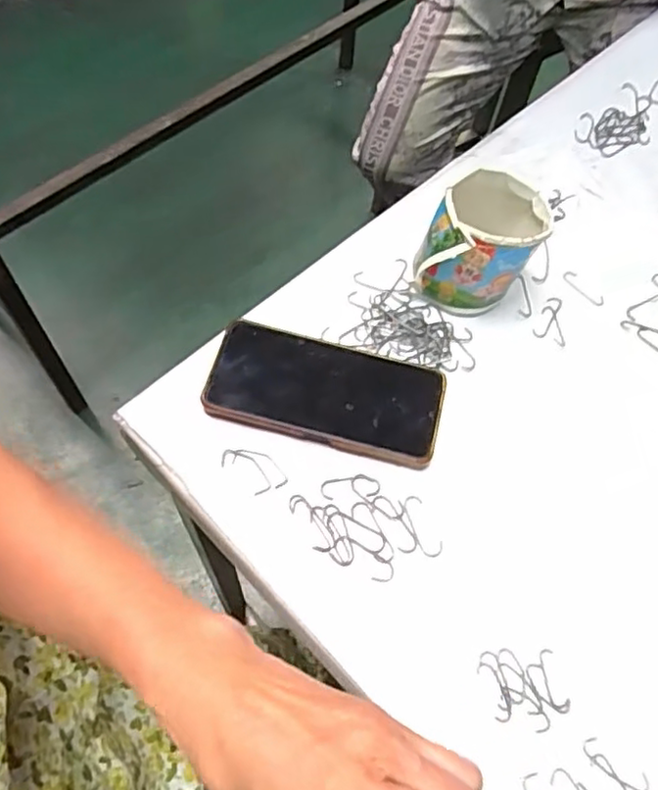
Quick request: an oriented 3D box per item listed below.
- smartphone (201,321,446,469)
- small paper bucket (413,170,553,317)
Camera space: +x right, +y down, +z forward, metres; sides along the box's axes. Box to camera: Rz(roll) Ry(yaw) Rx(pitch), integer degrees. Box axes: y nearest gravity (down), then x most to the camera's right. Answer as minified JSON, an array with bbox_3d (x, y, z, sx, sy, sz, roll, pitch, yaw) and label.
[{"bbox_3d":[-0.002,-0.002,0.479,0.167,0.012,0.079,14,62,4],"label":"smartphone"},{"bbox_3d":[0.121,-0.117,0.514,0.080,0.074,0.093,31,64,12],"label":"small paper bucket"}]

